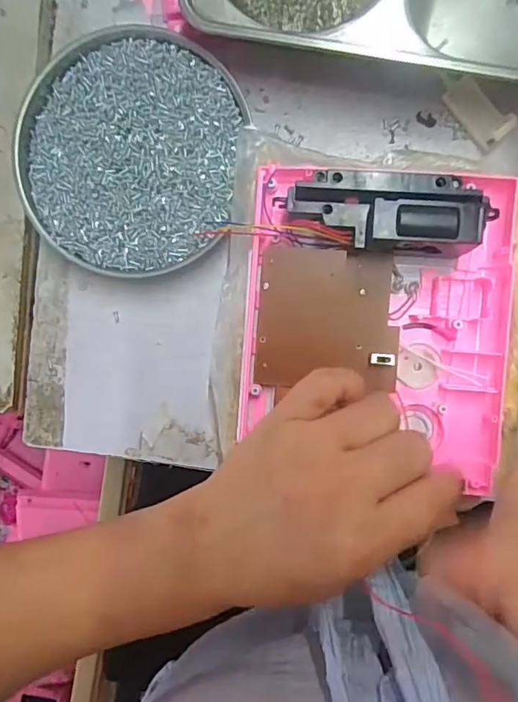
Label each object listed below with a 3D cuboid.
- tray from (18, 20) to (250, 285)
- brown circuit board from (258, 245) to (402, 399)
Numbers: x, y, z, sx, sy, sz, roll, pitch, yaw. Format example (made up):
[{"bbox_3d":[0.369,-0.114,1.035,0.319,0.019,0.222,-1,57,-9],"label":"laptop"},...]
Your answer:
[{"bbox_3d":[-0.074,-0.113,0.303,0.125,0.025,0.133,12,94,4],"label":"tray"},{"bbox_3d":[0.036,-0.017,0.271,0.072,0.005,0.070,2,93,4],"label":"brown circuit board"}]

